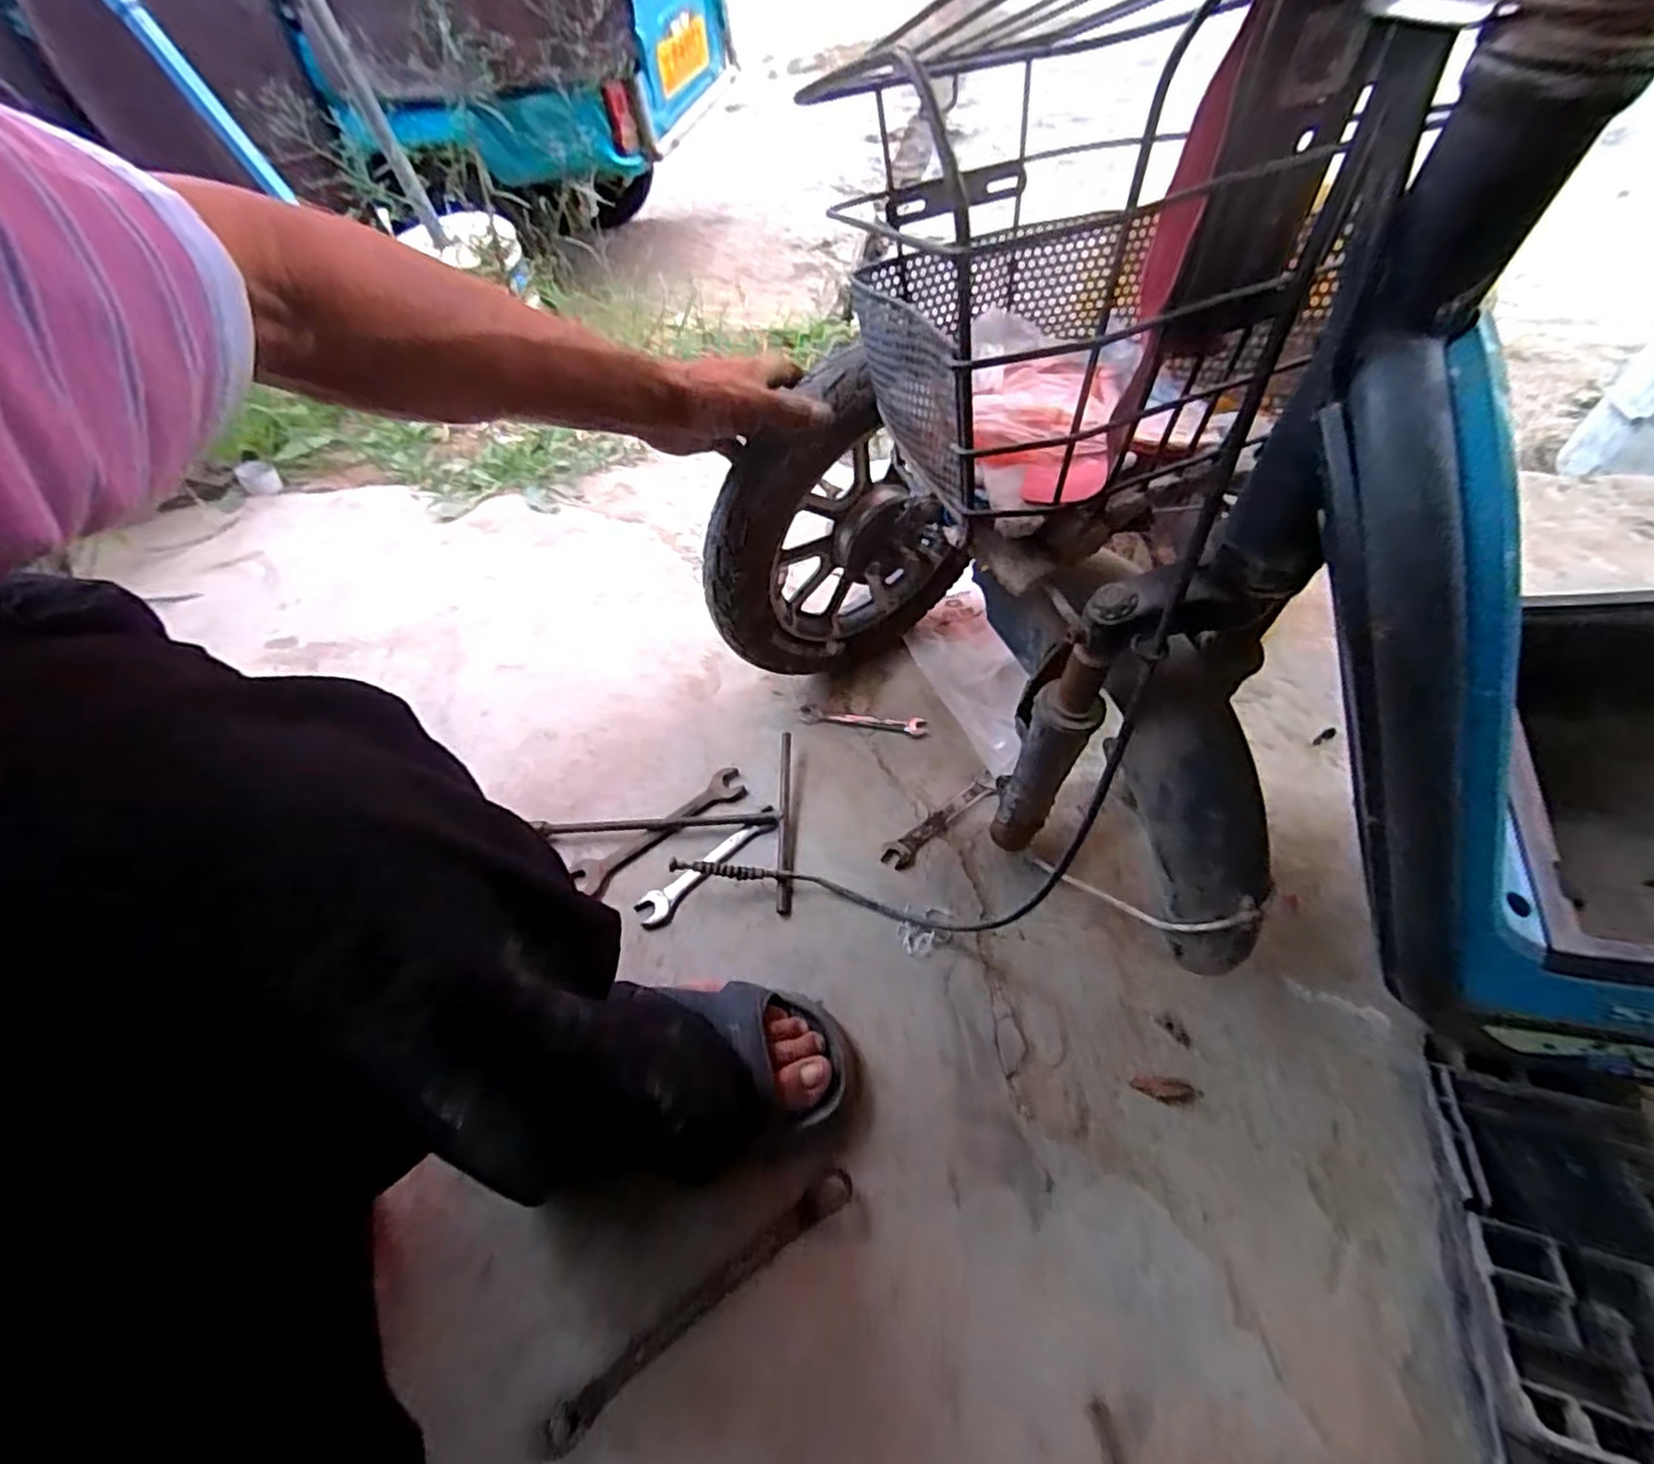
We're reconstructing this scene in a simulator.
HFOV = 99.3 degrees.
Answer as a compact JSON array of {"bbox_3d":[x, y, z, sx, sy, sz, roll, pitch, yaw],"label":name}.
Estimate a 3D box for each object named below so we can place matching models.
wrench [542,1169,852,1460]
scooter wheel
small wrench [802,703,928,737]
[{"bbox_3d":[-0.076,0.372,0.461,0.224,0.018,0.023,-34,57,-16],"label":"wrench"},{"bbox_3d":[0.030,-0.186,0.680,0.298,0.323,0.083,-36,55,-26],"label":"scooter wheel"},{"bbox_3d":[0.038,-0.014,0.776,0.137,0.008,0.026,7,56,13],"label":"small wrench"}]

